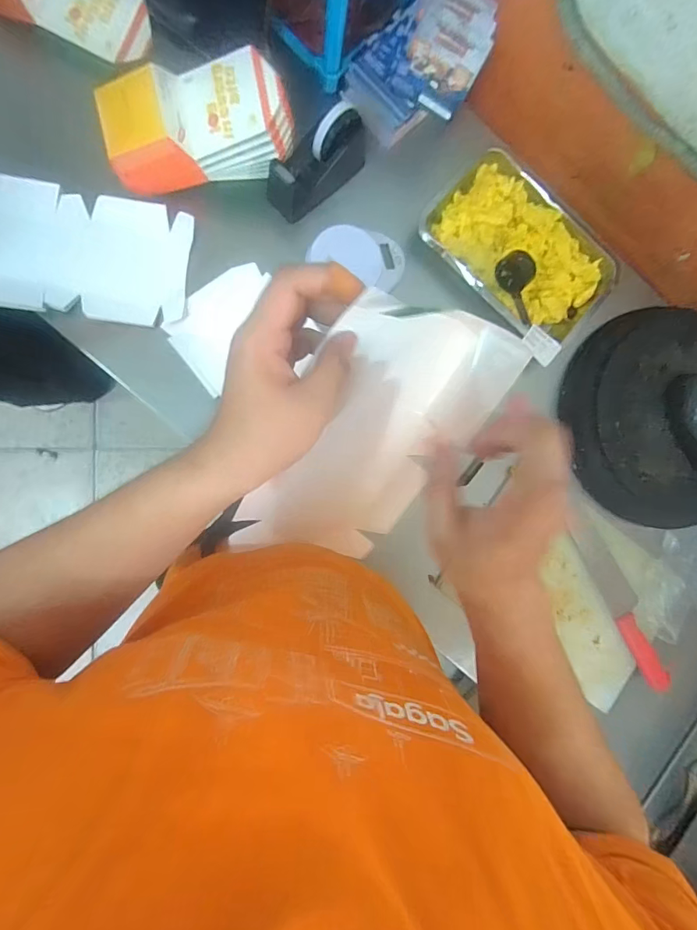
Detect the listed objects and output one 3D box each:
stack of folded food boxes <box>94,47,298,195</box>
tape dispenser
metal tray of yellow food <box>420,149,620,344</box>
[{"bbox_3d":[-0.199,-0.458,0.606,0.241,0.091,0.109,-12,89,-8],"label":"stack of folded food boxes"},{"bbox_3d":[-0.041,-0.429,0.649,0.152,0.096,0.065,-40,93,-7],"label":"tape dispenser"},{"bbox_3d":[0.271,-0.334,0.709,0.293,0.054,0.200,41,83,-4],"label":"metal tray of yellow food"}]

